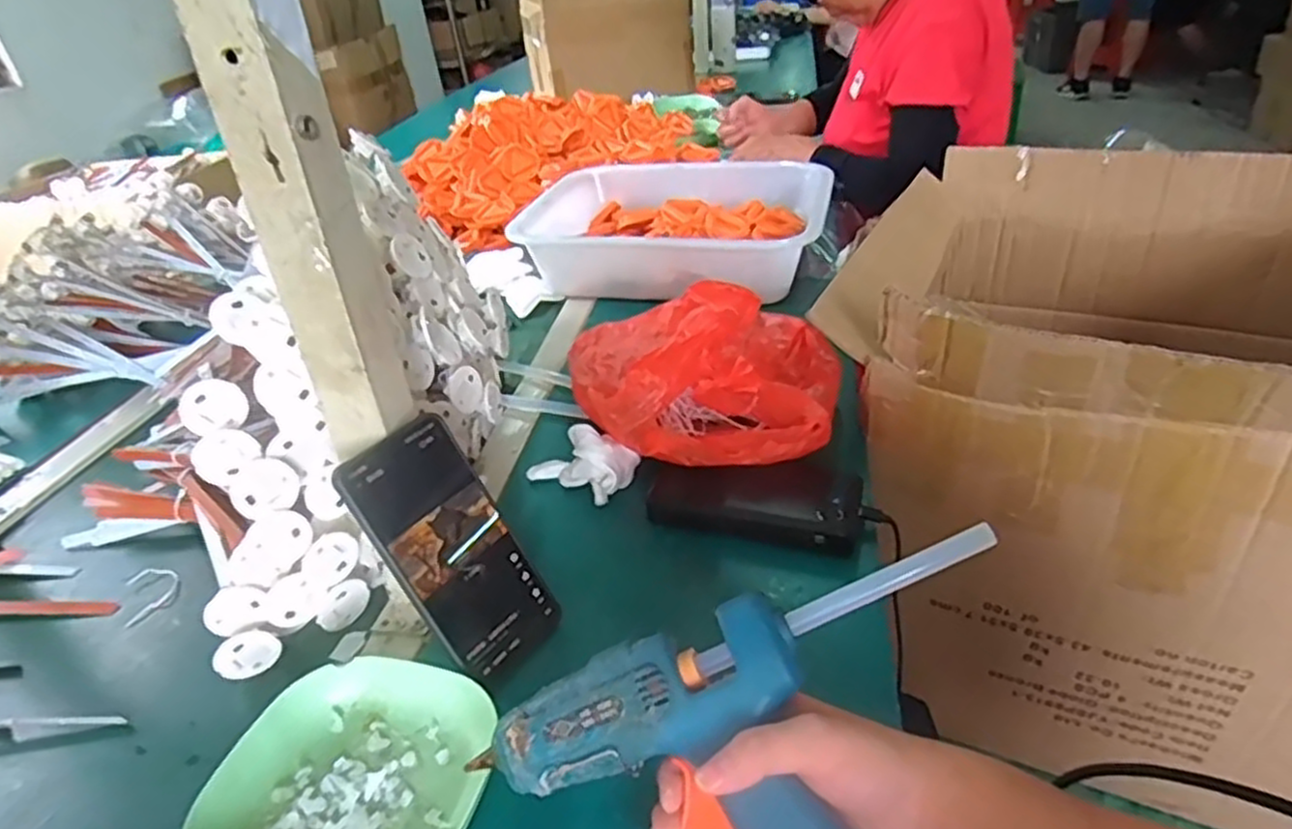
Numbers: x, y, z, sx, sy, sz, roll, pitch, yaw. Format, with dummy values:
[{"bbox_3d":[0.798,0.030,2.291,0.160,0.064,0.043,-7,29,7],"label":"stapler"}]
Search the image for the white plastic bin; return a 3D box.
[{"bbox_3d":[0.036,-0.243,0.977,0.379,0.094,0.311,0,34,11],"label":"white plastic bin"}]

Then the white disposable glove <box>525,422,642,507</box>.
[{"bbox_3d":[-0.052,0.039,0.619,0.089,0.051,0.048,18,40,33],"label":"white disposable glove"}]

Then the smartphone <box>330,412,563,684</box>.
[{"bbox_3d":[-0.116,0.084,0.461,0.010,0.162,0.077,-18,18,45],"label":"smartphone"}]

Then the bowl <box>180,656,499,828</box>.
[{"bbox_3d":[-0.159,0.201,0.403,0.131,0.037,0.137,3,34,15],"label":"bowl"}]

